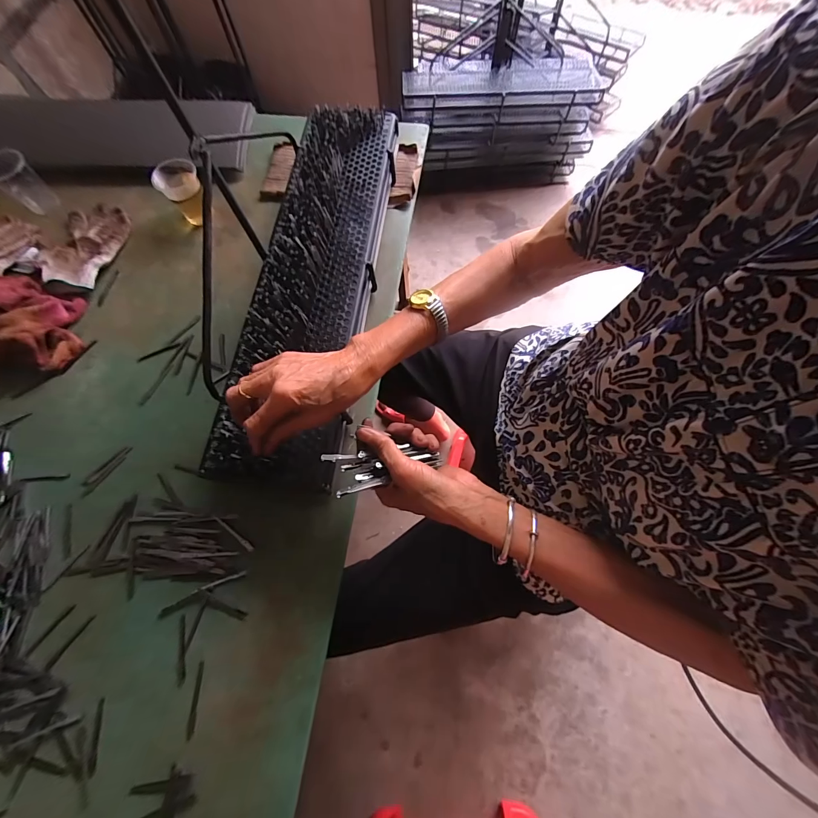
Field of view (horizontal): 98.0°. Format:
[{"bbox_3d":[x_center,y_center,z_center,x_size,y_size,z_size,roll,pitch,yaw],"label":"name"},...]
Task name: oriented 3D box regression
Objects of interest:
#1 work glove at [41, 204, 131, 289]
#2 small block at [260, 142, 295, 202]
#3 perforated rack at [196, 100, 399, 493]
[{"bbox_3d":[-0.526,-0.268,0.577,0.108,0.023,0.162,0,70,3],"label":"work glove"},{"bbox_3d":[-0.233,-0.425,0.634,0.043,0.015,0.139,-1,70,3],"label":"small block"},{"bbox_3d":[-0.124,-0.196,0.486,0.138,0.037,0.589,6,71,5],"label":"perforated rack"}]

